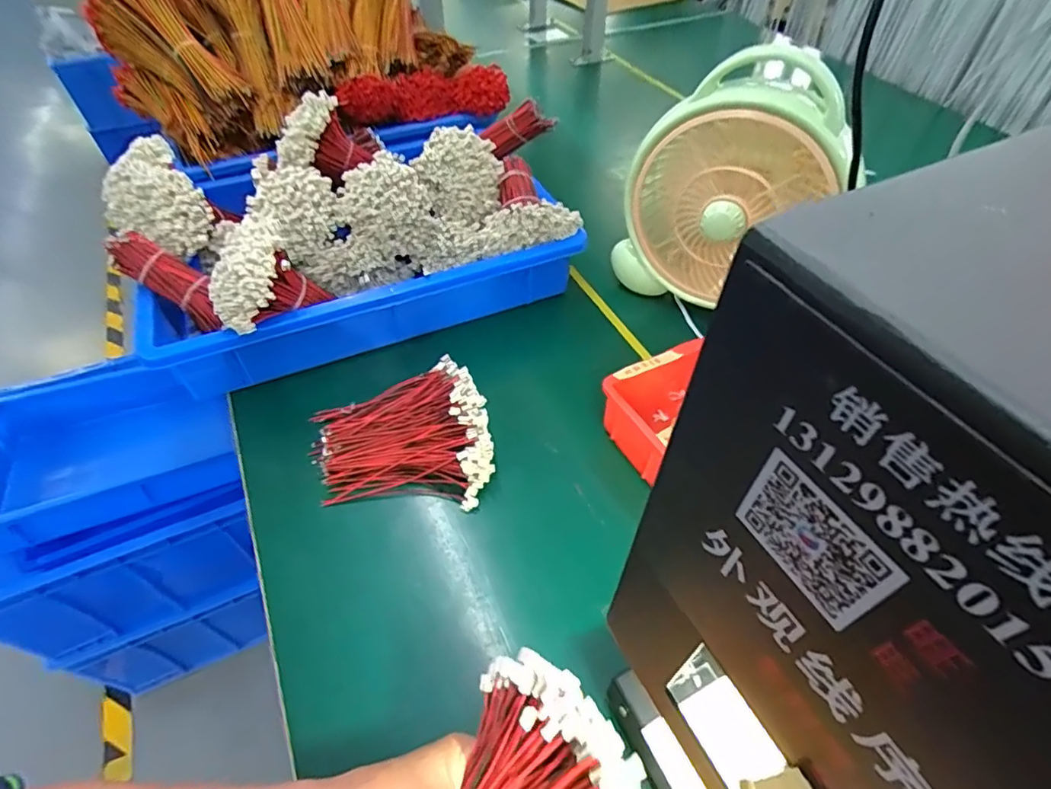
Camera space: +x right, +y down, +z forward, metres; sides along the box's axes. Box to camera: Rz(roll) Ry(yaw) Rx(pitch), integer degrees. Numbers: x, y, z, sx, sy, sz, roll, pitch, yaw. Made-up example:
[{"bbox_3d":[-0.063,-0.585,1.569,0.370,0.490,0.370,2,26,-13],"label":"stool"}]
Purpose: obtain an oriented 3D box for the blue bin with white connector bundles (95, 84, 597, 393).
[{"bbox_3d":[-0.173,-0.177,0.581,0.426,0.155,0.267,-18,52,-15],"label":"blue bin with white connector bundles"}]

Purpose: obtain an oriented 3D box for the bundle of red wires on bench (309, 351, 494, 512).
[{"bbox_3d":[-0.106,0.040,0.469,0.147,0.050,0.136,0,50,0],"label":"bundle of red wires on bench"}]

